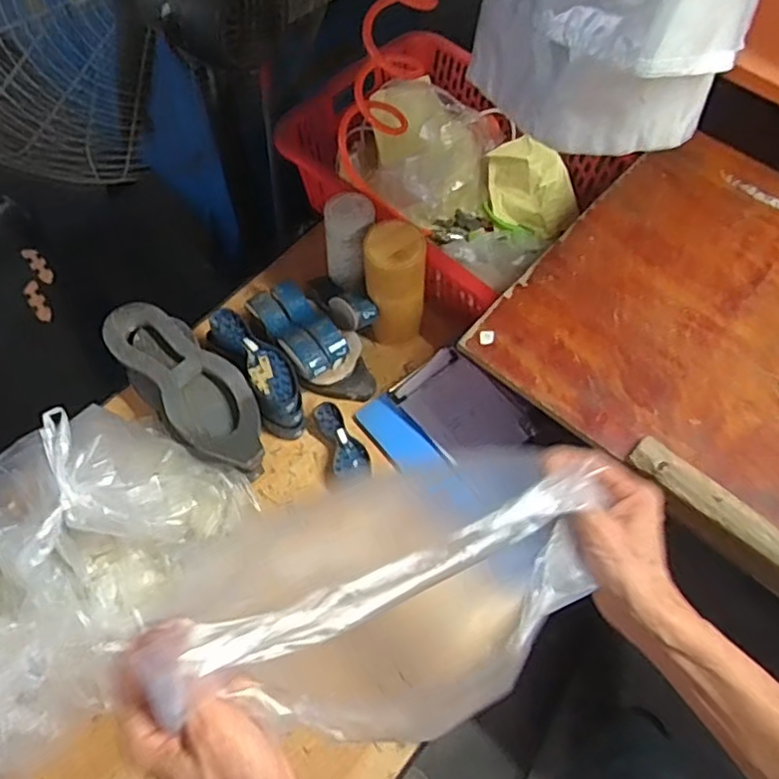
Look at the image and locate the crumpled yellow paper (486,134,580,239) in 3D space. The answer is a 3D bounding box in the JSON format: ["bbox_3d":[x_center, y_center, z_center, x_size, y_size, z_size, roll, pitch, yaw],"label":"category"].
[{"bbox_3d":[0.221,-0.311,1.004,0.153,0.110,0.084,18,63,8],"label":"crumpled yellow paper"}]

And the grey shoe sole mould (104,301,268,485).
[{"bbox_3d":[-0.263,0.001,0.863,0.110,0.079,0.282,-38,69,-19],"label":"grey shoe sole mould"}]

